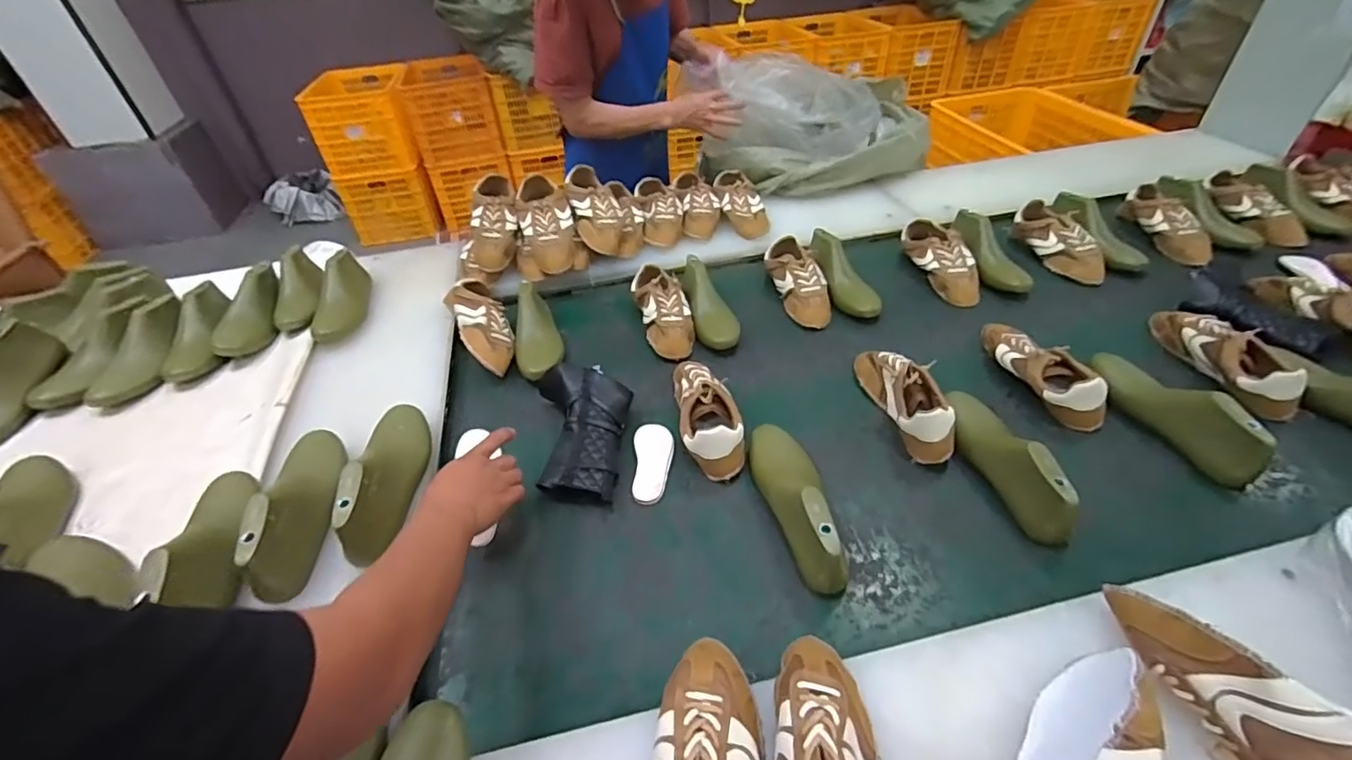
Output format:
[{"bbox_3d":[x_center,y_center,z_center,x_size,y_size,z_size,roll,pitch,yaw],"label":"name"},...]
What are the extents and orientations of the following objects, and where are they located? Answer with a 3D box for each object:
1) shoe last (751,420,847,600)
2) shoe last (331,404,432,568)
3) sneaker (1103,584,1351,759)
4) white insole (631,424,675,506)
[{"bbox_3d":[0.155,0.145,0.720,0.067,0.088,0.238,-13,43,-9],"label":"shoe last"},{"bbox_3d":[-0.373,0.110,0.735,0.076,0.086,0.250,-13,42,-8],"label":"shoe last"},{"bbox_3d":[0.486,0.273,0.472,0.071,0.067,0.241,-34,49,-28],"label":"sneaker"},{"bbox_3d":[-0.033,0.118,0.828,0.058,0.012,0.137,-4,50,4],"label":"white insole"}]

